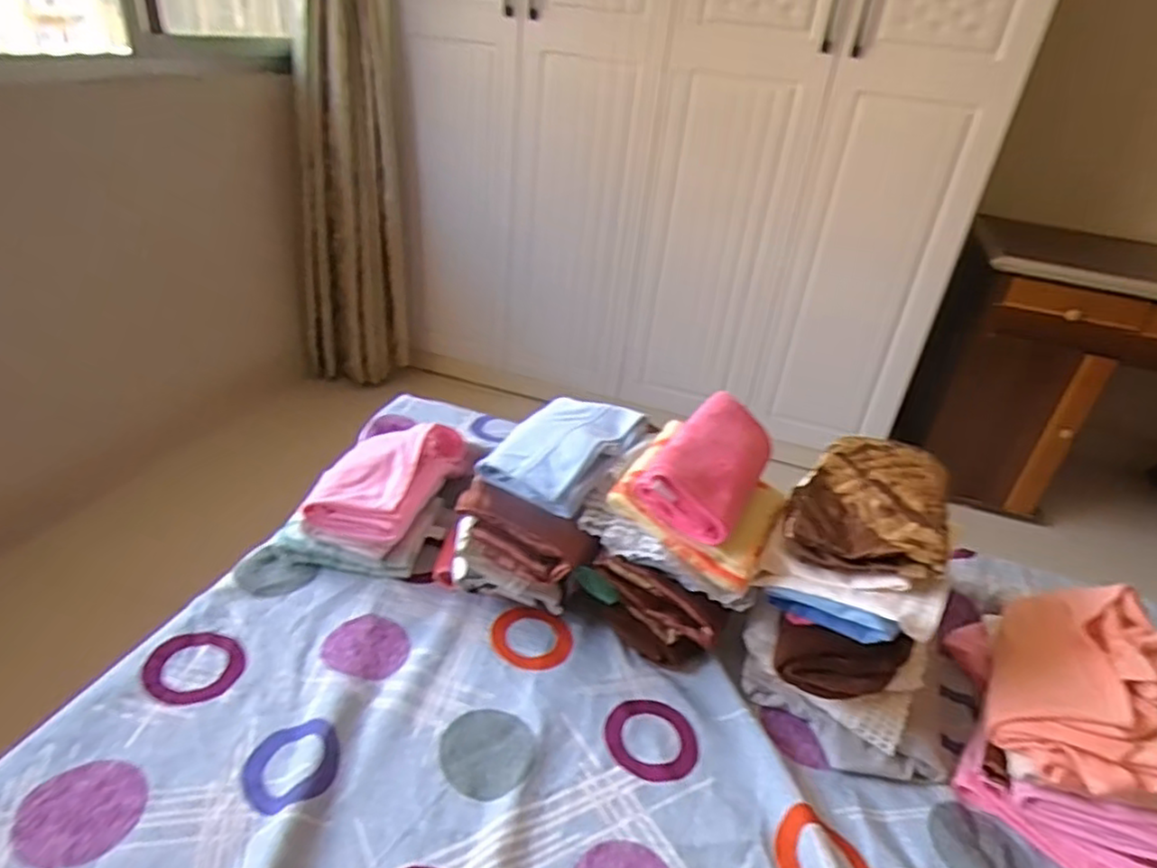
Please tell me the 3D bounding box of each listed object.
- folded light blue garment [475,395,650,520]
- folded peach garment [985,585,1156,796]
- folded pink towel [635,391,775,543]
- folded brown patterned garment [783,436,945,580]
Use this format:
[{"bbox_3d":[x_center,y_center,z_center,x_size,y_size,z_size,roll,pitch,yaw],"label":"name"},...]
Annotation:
[{"bbox_3d":[-0.016,0.014,0.791,0.133,0.054,0.186,21,35,25],"label":"folded light blue garment"},{"bbox_3d":[0.486,0.237,0.657,0.139,0.086,0.222,24,36,28],"label":"folded peach garment"},{"bbox_3d":[0.138,0.031,0.707,0.100,0.057,0.169,39,46,5],"label":"folded pink towel"},{"bbox_3d":[0.304,0.066,0.711,0.138,0.050,0.217,18,33,20],"label":"folded brown patterned garment"}]

